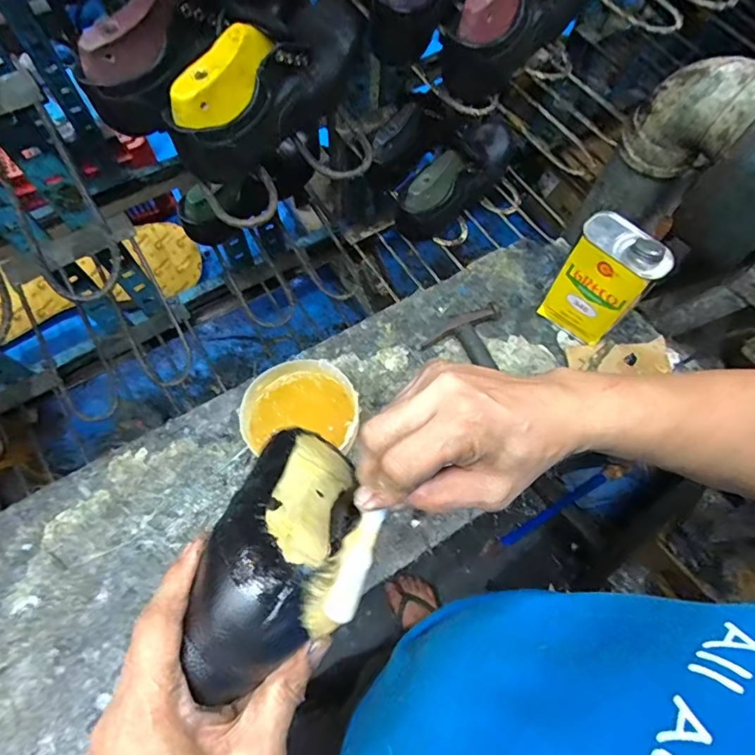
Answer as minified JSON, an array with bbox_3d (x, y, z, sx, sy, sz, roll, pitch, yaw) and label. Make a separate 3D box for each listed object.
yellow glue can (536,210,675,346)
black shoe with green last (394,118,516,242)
[{"bbox_3d":[0.307,-0.132,0.680,0.114,0.200,0.057,41,72,13],"label":"yellow glue can"},{"bbox_3d":[0.143,-0.338,0.805,0.085,0.097,0.268,37,71,11],"label":"black shoe with green last"}]

